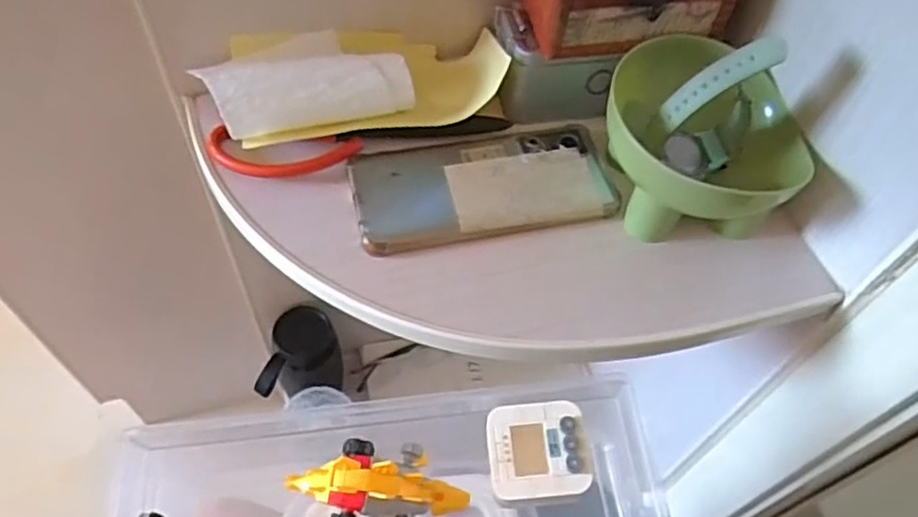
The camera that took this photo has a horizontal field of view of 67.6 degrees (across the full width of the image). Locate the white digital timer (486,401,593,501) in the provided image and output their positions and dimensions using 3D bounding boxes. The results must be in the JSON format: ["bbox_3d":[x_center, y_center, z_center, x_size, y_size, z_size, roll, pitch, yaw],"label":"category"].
[{"bbox_3d":[0.034,0.081,0.294,0.041,0.011,0.039,-2,56,-7],"label":"white digital timer"}]

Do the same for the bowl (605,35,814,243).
[{"bbox_3d":[0.152,-0.071,0.432,0.121,0.077,0.100,11,55,3],"label":"bowl"}]

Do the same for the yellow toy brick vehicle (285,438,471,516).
[{"bbox_3d":[-0.032,0.097,0.283,0.071,0.031,0.035,2,55,-4],"label":"yellow toy brick vehicle"}]

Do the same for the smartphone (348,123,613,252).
[{"bbox_3d":[0.016,-0.049,0.450,0.167,0.009,0.078,-10,57,-11],"label":"smartphone"}]

